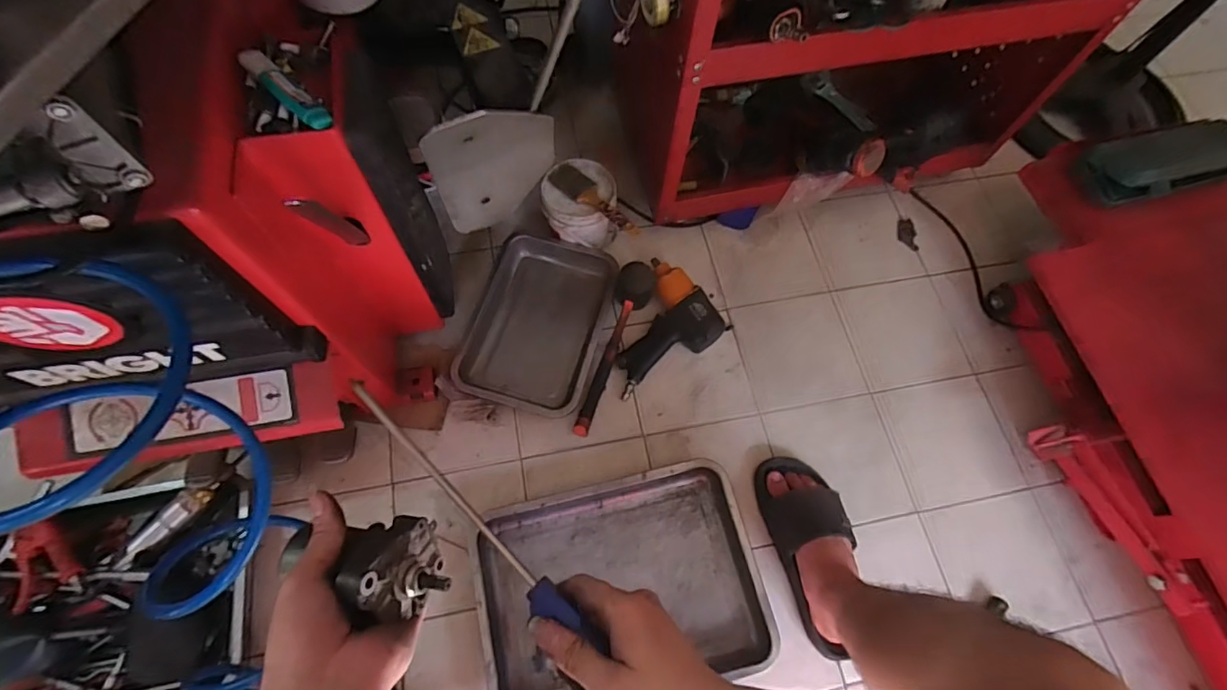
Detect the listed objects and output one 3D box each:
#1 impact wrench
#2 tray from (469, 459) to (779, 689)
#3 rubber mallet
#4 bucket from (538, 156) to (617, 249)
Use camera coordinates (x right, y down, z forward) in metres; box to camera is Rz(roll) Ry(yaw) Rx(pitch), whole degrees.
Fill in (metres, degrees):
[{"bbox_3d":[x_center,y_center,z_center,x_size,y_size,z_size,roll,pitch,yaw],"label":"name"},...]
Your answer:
[{"bbox_3d":[0.074,-0.021,0.934,0.171,0.065,0.226,39,70,13],"label":"impact wrench"},{"bbox_3d":[0.010,0.345,0.788,0.388,0.045,0.287,-12,68,-8],"label":"tray"},{"bbox_3d":[0.008,0.001,0.900,0.066,0.078,0.307,15,67,3],"label":"rubber mallet"},{"bbox_3d":[-0.060,-0.241,0.986,0.130,0.125,0.130,-6,67,-6],"label":"bucket"}]

